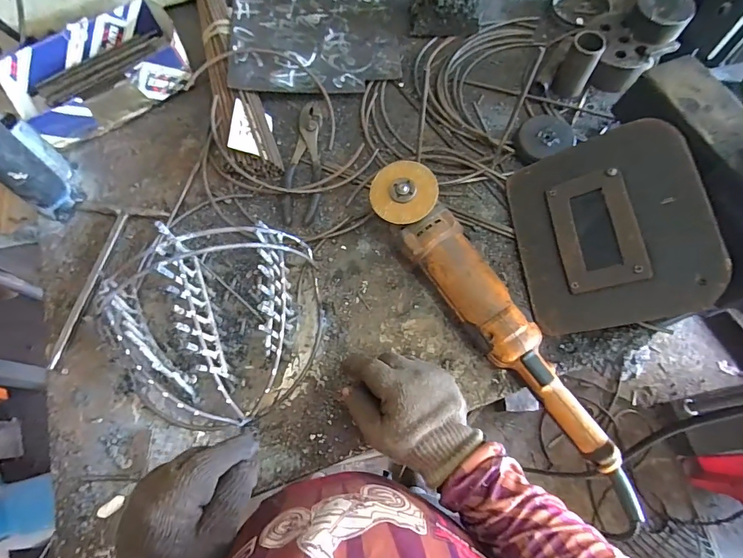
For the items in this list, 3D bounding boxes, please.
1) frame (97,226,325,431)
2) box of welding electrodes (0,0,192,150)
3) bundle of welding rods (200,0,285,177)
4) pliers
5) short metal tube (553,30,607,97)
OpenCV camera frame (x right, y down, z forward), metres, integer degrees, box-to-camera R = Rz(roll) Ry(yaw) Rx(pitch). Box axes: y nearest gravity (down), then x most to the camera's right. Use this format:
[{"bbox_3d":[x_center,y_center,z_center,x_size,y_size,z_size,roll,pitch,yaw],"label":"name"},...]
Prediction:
[{"bbox_3d":[-0.173,0.050,0.441,0.228,0.114,0.212,-12,70,-3],"label":"frame"},{"bbox_3d":[-0.397,-0.301,0.599,0.236,0.067,0.141,-33,73,-10],"label":"box of welding electrodes"},{"bbox_3d":[-0.215,-0.302,0.606,0.077,0.038,0.356,-18,71,-5],"label":"bundle of welding rods"},{"bbox_3d":[-0.096,-0.164,0.571,0.049,0.016,0.193,-1,70,1],"label":"pliers"},{"bbox_3d":[0.294,-0.300,0.577,0.044,0.079,0.047,25,73,10],"label":"short metal tube"}]

